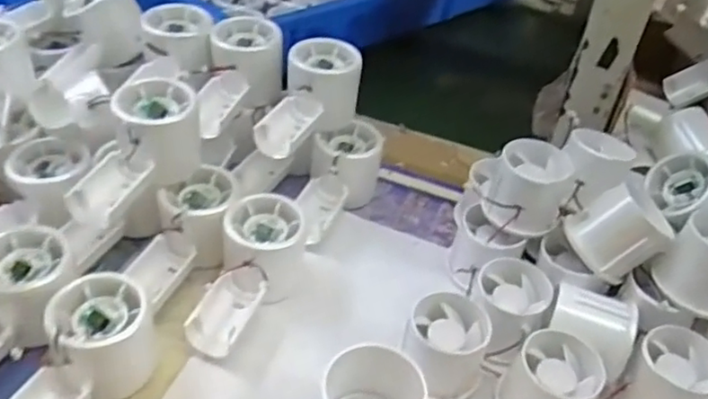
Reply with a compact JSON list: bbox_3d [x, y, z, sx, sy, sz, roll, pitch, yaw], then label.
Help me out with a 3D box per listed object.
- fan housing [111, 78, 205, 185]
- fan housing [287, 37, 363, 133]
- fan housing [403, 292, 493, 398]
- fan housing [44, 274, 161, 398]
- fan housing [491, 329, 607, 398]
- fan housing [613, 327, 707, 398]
[{"bbox_3d":[-0.141,-0.044,0.466,0.058,0.065,0.053,-15,46,-25],"label":"fan housing"},{"bbox_3d":[-0.028,-0.096,0.537,0.055,0.056,0.060,34,47,27],"label":"fan housing"},{"bbox_3d":[0.060,0.095,0.419,0.053,0.042,0.058,5,41,-4],"label":"fan housing"},{"bbox_3d":[-0.153,0.084,0.394,0.056,0.054,0.058,-29,55,-32],"label":"fan housing"},{"bbox_3d":[0.124,0.120,0.403,0.057,0.047,0.055,5,41,-4],"label":"fan housing"},{"bbox_3d":[0.205,0.119,0.414,0.053,0.042,0.059,33,49,23],"label":"fan housing"}]

